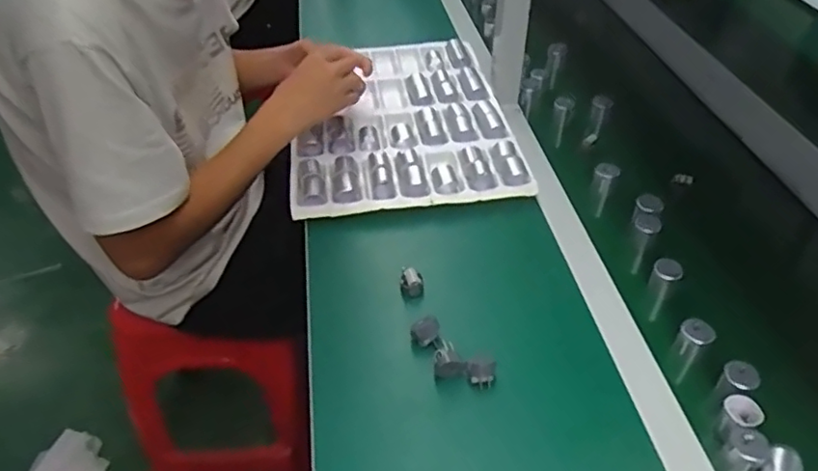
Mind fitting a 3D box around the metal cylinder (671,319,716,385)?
[{"bbox_3d":[0.283,0.118,0.617,0.028,0.071,0.028,-3,44,2],"label":"metal cylinder"}]

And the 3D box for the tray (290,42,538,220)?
[{"bbox_3d":[-0.015,-0.187,0.924,0.310,0.032,0.431,-8,44,-3],"label":"tray"}]

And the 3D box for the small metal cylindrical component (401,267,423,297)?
[{"bbox_3d":[0.004,0.051,0.676,0.023,0.028,0.021,-3,44,2],"label":"small metal cylindrical component"}]

